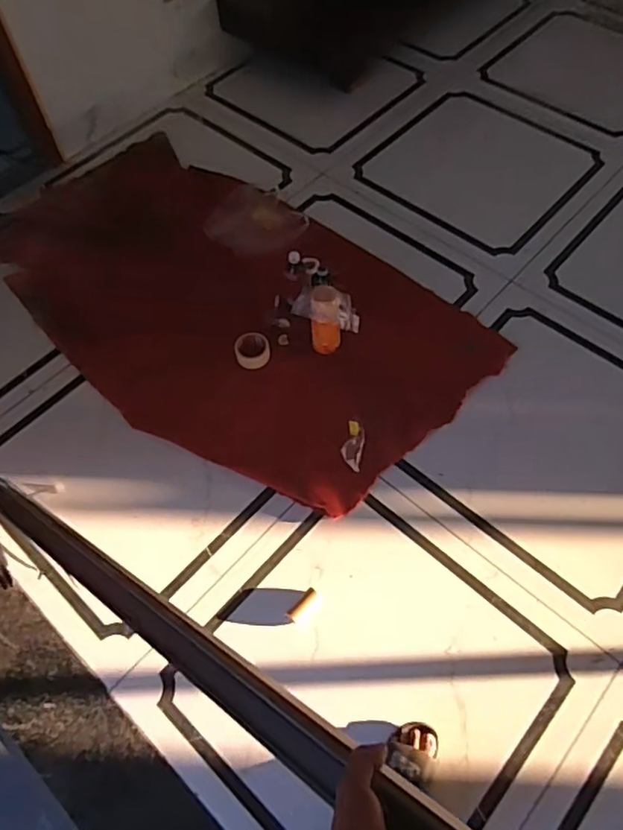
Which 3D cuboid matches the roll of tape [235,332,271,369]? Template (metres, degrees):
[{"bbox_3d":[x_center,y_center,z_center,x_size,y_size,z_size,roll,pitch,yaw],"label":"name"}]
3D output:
[{"bbox_3d":[-0.171,-0.190,1.760,0.105,0.040,0.115,6,60,5],"label":"roll of tape"}]

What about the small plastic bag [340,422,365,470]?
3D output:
[{"bbox_3d":[0.110,0.079,1.599,0.054,0.020,0.141,8,60,7],"label":"small plastic bag"}]

